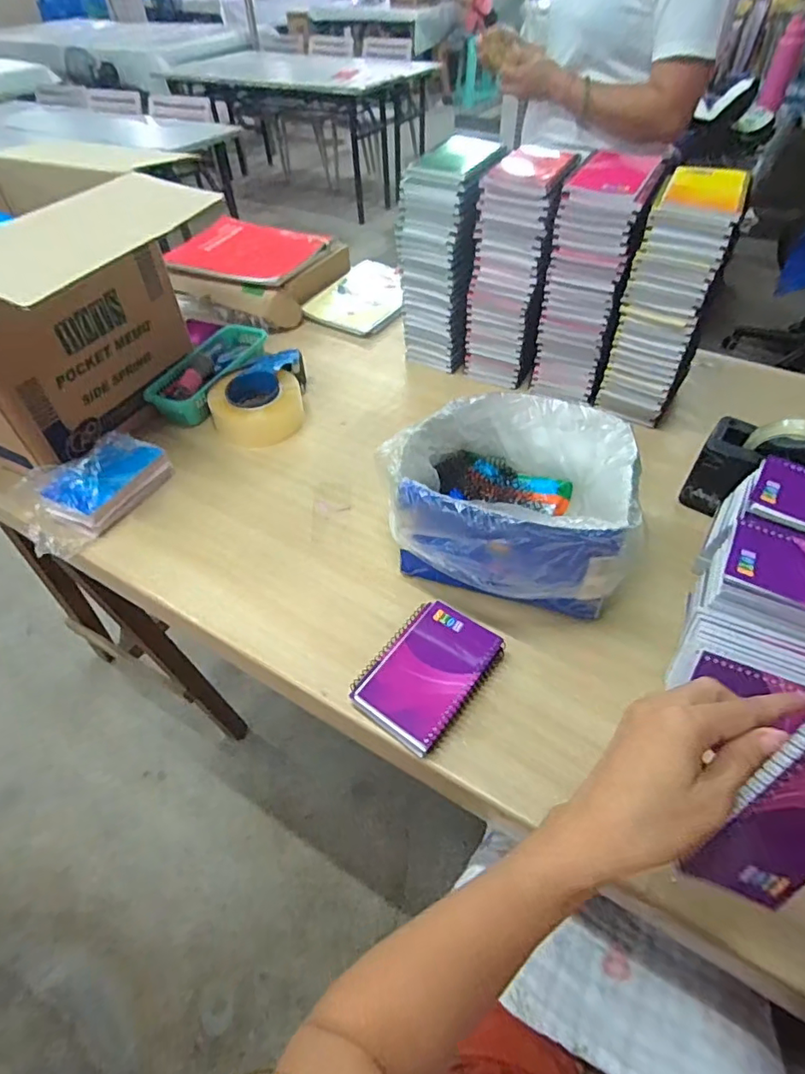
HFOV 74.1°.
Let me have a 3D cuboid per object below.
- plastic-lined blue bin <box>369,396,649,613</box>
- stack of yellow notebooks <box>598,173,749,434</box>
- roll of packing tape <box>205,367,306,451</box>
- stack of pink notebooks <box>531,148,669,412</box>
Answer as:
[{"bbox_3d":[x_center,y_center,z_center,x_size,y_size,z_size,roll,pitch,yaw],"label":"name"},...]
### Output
[{"bbox_3d":[0.115,-0.037,0.577,0.251,0.153,0.221,6,49,7],"label":"plastic-lined blue bin"},{"bbox_3d":[0.356,-0.303,0.711,0.104,0.288,0.132,24,54,22],"label":"stack of yellow notebooks"},{"bbox_3d":[-0.213,-0.187,0.780,0.131,0.059,0.116,-2,49,0],"label":"roll of packing tape"},{"bbox_3d":[0.260,-0.342,0.742,0.103,0.294,0.134,19,52,18],"label":"stack of pink notebooks"}]

